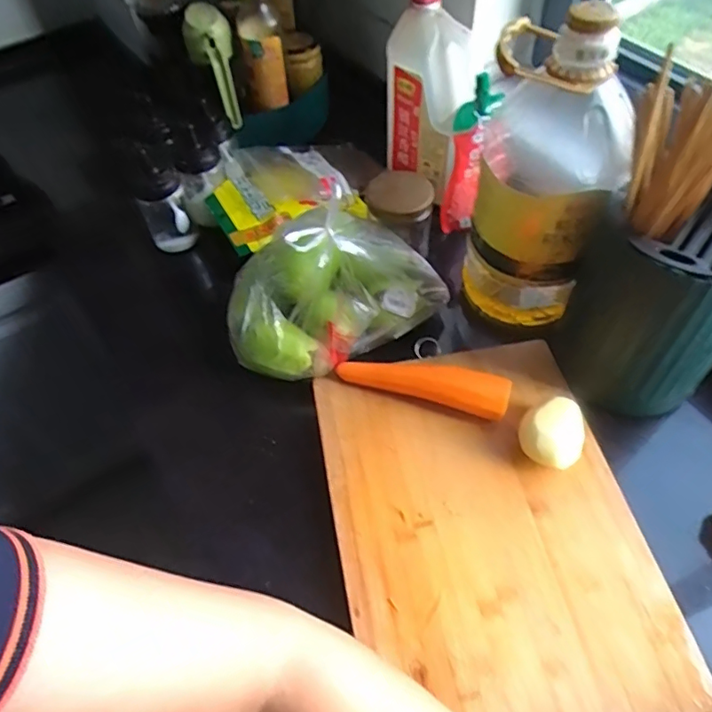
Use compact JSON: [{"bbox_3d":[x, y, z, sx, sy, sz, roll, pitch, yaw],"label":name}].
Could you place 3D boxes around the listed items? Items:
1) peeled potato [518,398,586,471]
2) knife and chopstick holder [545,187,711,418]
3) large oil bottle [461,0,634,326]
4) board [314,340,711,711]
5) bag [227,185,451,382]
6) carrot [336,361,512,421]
[{"bbox_3d":[0.194,0.074,0.548,0.058,0.037,0.072,19,58,16],"label":"peeled potato"},{"bbox_3d":[0.293,-0.051,0.541,0.146,0.194,0.139,-26,57,-14],"label":"knife and chopstick holder"},{"bbox_3d":[0.197,-0.180,0.594,0.140,0.309,0.146,13,57,13],"label":"large oil bottle"},{"bbox_3d":[0.114,0.151,0.519,0.258,0.021,0.358,-10,55,-4],"label":"board"},{"bbox_3d":[-0.028,-0.097,0.614,0.254,0.137,0.175,-20,56,-10],"label":"bag"},{"bbox_3d":[0.070,0.027,0.599,0.184,0.039,0.040,15,57,14],"label":"carrot"}]

